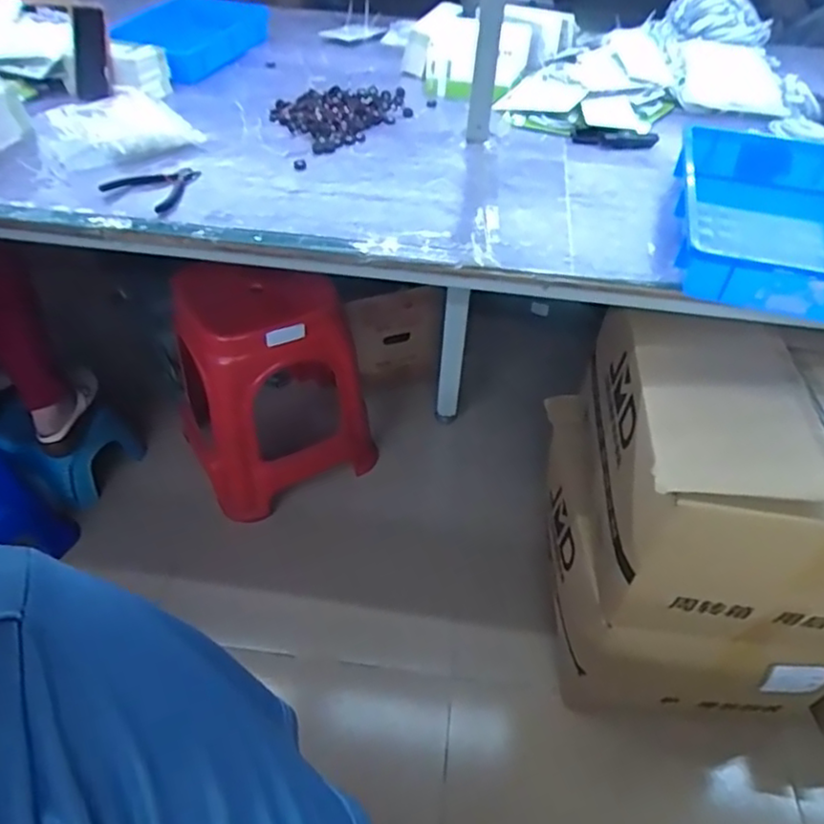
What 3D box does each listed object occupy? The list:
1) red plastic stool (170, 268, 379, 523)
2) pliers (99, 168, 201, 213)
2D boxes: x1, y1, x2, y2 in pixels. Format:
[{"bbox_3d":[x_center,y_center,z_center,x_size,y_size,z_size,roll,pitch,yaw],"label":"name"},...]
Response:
[{"bbox_3d":[-0.322,-0.070,1.379,0.368,0.490,0.314,-23,51,-23],"label":"red plastic stool"},{"bbox_3d":[-0.398,-0.360,0.989,0.128,0.011,0.131,24,50,19],"label":"pliers"}]

